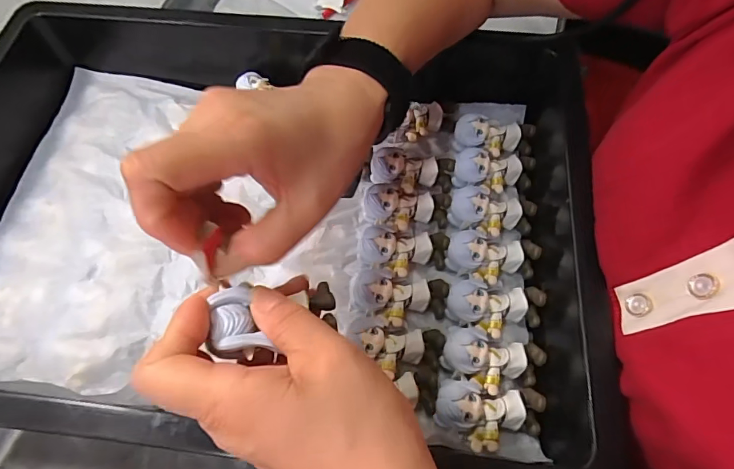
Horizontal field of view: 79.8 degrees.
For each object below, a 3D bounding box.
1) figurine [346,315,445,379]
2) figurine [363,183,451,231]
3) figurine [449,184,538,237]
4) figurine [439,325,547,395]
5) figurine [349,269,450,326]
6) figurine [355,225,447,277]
[{"bbox_3d":[0.016,0.072,0.282,0.060,0.026,0.037,14,62,-10],"label":"figurine"},{"bbox_3d":[0.029,-0.017,0.322,0.062,0.025,0.031,2,64,1],"label":"figurine"},{"bbox_3d":[0.092,-0.013,0.320,0.062,0.029,0.030,7,61,-12],"label":"figurine"},{"bbox_3d":[0.077,0.079,0.276,0.063,0.025,0.039,13,61,-11],"label":"figurine"},{"bbox_3d":[0.020,0.045,0.297,0.064,0.028,0.034,7,61,-12],"label":"figurine"},{"bbox_3d":[0.025,0.011,0.308,0.062,0.028,0.036,4,64,3],"label":"figurine"}]

